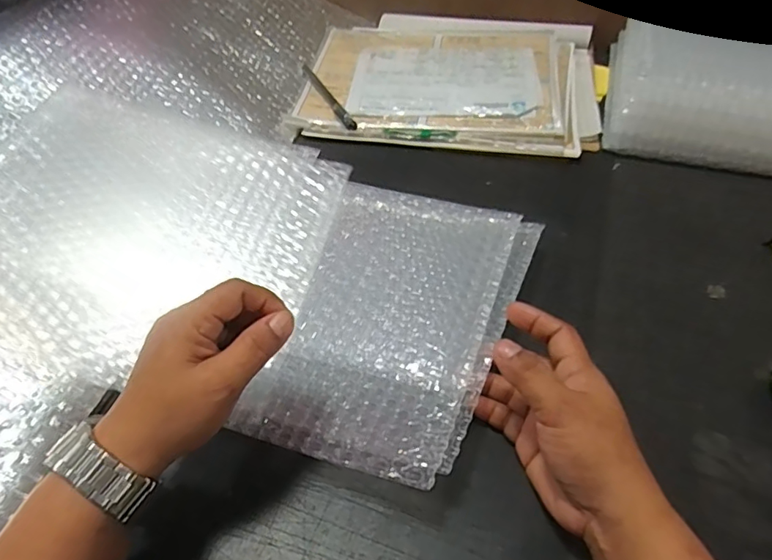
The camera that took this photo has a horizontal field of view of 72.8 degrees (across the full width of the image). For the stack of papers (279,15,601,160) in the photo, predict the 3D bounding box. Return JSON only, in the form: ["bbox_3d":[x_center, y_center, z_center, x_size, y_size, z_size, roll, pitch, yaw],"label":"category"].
[{"bbox_3d":[0.078,-0.247,0.633,0.336,0.019,0.262,7,49,9],"label":"stack of papers"}]

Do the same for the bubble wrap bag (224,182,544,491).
[{"bbox_3d":[0.009,0.022,0.377,0.149,0.023,0.231,15,53,16],"label":"bubble wrap bag"}]

